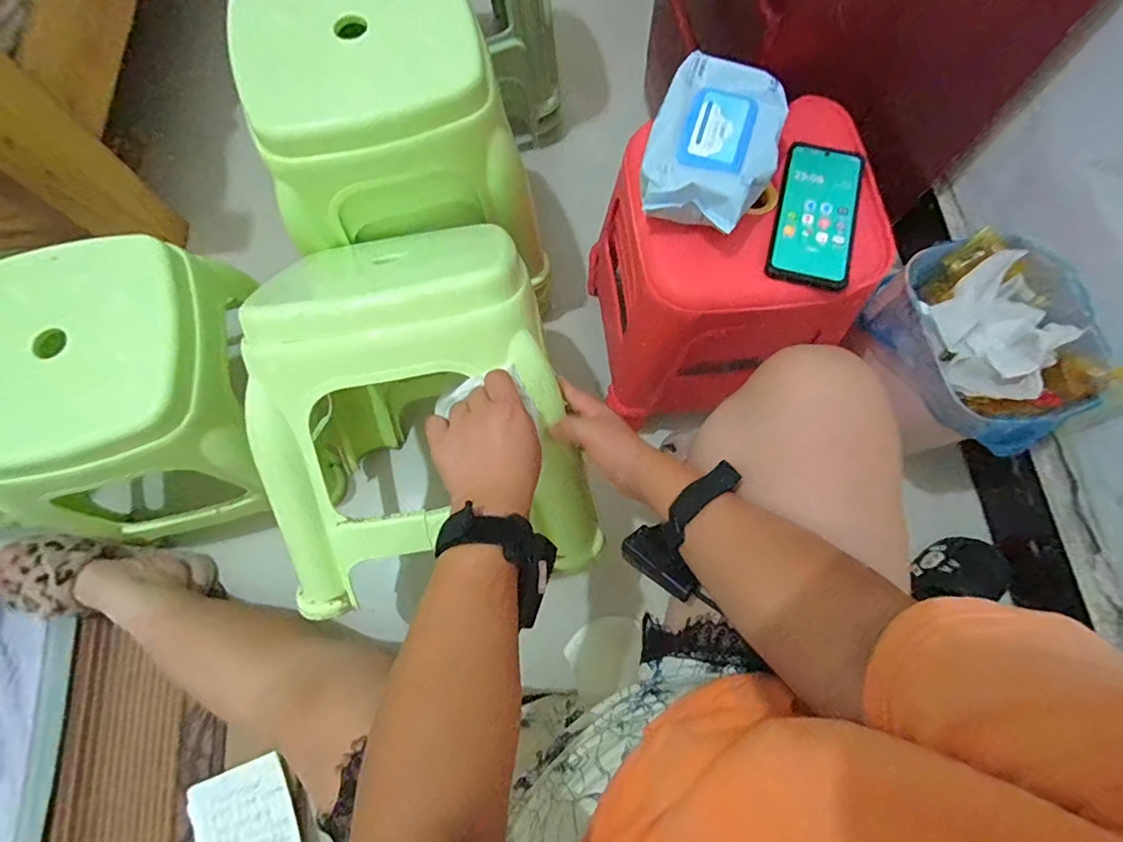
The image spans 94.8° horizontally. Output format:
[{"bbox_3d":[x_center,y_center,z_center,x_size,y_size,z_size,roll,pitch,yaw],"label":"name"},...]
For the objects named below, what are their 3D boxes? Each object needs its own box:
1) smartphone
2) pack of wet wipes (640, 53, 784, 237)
[{"bbox_3d":[0.257,-0.212,0.517,0.077,0.013,0.164,16,73,6],"label":"smartphone"},{"bbox_3d":[0.149,-0.269,0.511,0.121,0.047,0.185,16,73,5],"label":"pack of wet wipes"}]

